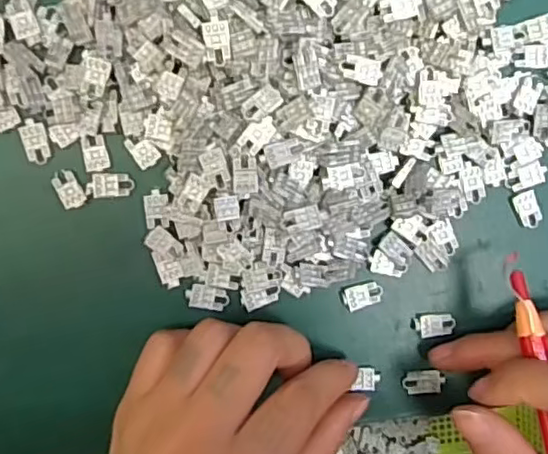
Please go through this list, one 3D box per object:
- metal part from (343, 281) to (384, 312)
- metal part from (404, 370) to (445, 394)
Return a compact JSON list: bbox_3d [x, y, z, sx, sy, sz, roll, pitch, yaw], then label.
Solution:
[{"bbox_3d":[0.033,0.026,0.233,0.015,0.004,0.009,-15,97,-3],"label":"metal part"},{"bbox_3d":[0.057,0.059,0.239,0.016,0.004,0.009,-5,96,-4],"label":"metal part"}]

